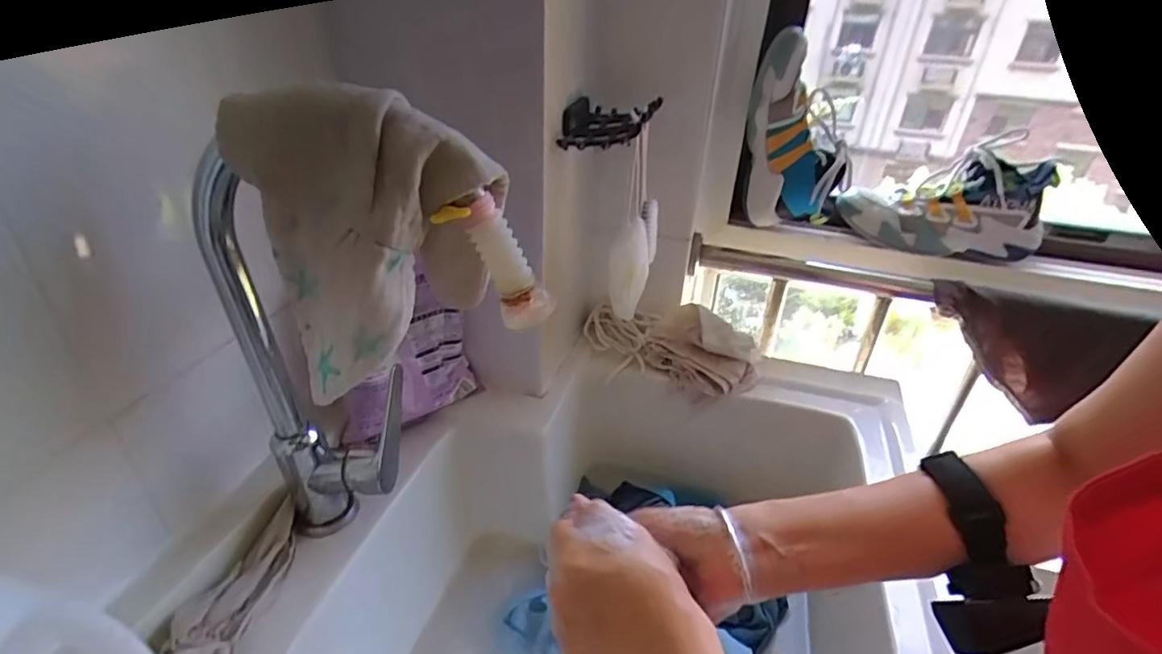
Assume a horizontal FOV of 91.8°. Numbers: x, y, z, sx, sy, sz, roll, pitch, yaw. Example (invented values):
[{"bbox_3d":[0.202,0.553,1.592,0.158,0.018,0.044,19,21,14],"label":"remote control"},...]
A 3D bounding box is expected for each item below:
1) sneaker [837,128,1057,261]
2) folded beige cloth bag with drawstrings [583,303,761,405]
[{"bbox_3d":[0.467,-0.170,0.721,0.228,0.129,0.078,4,32,2],"label":"sneaker"},{"bbox_3d":[0.109,0.021,0.724,0.222,0.081,0.093,11,33,13],"label":"folded beige cloth bag with drawstrings"}]

